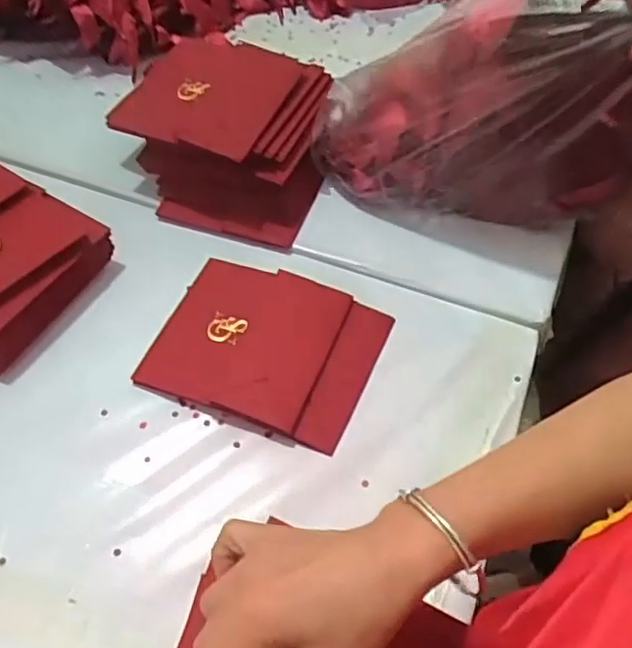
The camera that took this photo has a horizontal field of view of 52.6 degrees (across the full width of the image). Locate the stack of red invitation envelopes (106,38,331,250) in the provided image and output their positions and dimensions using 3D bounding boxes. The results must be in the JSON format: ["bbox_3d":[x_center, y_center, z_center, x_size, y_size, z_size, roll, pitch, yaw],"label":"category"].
[{"bbox_3d":[-0.088,-0.185,0.608,0.198,0.085,0.180,16,56,11],"label":"stack of red invitation envelopes"}]

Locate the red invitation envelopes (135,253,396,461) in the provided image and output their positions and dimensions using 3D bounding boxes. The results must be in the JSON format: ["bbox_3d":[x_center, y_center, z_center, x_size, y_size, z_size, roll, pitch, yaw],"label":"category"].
[{"bbox_3d":[-0.041,0.016,0.521,0.172,0.017,0.138,20,57,13],"label":"red invitation envelopes"}]

